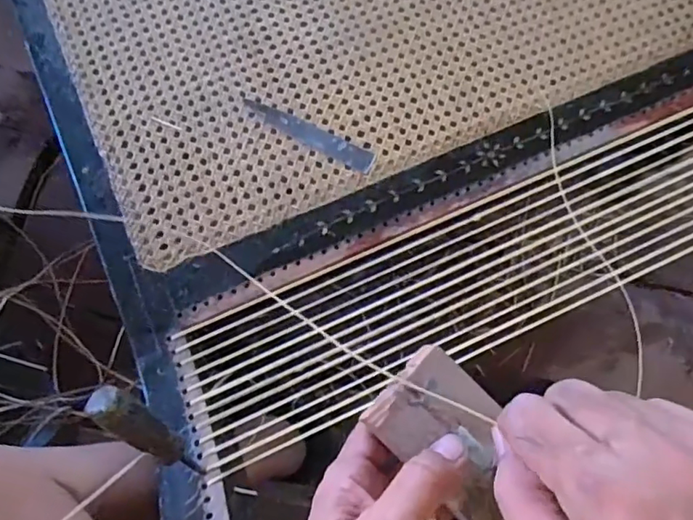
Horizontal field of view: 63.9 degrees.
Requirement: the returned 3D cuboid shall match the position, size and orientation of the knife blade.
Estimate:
[{"bbox_3d":[-0.037,-0.123,0.543,0.138,0.004,0.023,26,73,6],"label":"knife blade"}]

